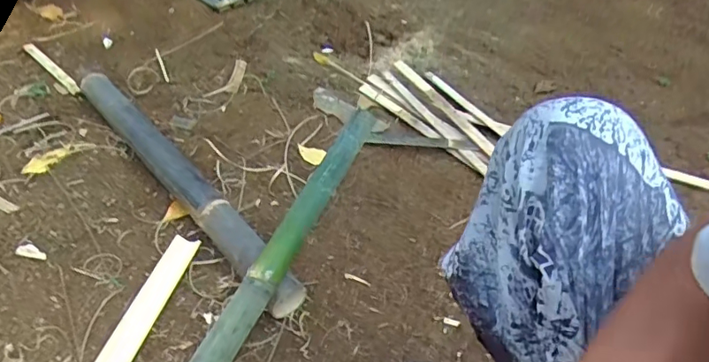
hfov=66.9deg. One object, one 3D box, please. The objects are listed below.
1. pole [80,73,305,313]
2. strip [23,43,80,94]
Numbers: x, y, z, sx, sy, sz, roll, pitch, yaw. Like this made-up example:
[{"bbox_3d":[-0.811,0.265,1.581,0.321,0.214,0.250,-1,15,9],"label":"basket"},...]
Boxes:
[{"bbox_3d":[-0.326,-0.012,0.983,0.066,0.064,0.717,-31,54,-30],"label":"pole"},{"bbox_3d":[-0.699,-0.261,1.242,0.259,0.013,0.025,36,53,28],"label":"strip"}]

